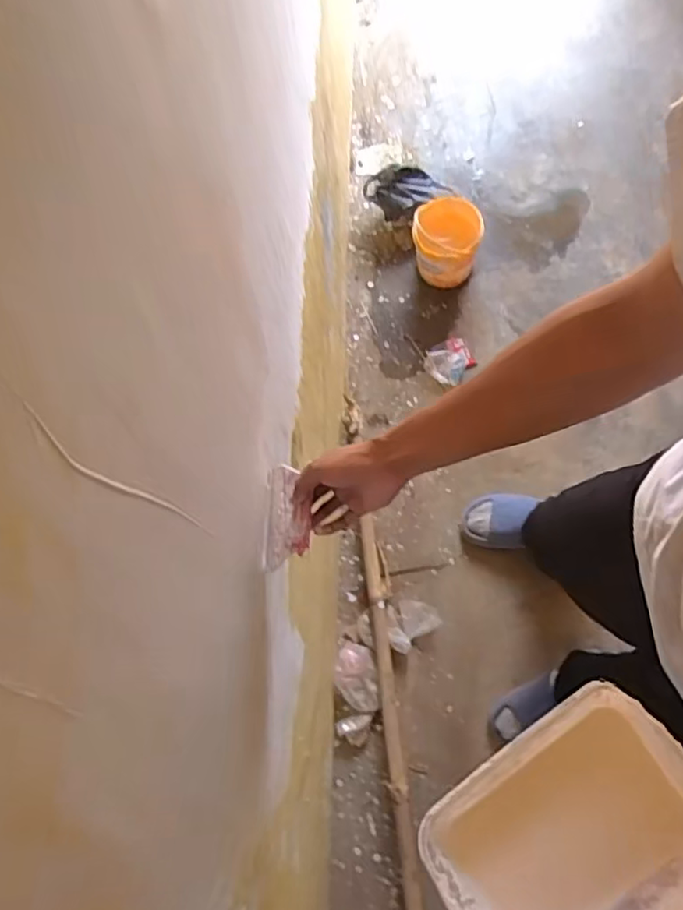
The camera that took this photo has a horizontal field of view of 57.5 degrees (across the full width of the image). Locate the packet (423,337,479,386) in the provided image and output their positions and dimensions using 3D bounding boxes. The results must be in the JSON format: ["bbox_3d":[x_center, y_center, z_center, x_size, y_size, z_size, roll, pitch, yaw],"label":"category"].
[{"bbox_3d":[0.264,-0.231,1.526,0.112,0.028,0.103,-43,75,-4],"label":"packet"}]

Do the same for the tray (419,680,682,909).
[{"bbox_3d":[0.144,0.239,0.390,0.174,0.055,0.120,-37,58,-3],"label":"tray"}]

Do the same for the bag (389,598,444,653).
[{"bbox_3d":[0.149,0.368,1.379,0.119,0.019,0.096,-33,75,-2],"label":"bag"}]

